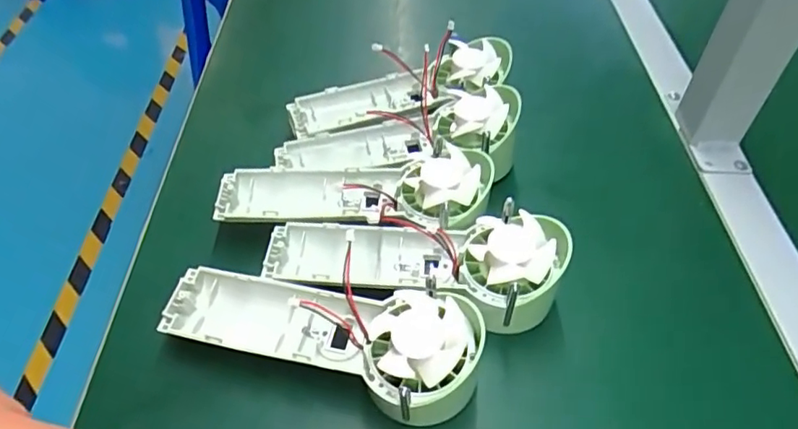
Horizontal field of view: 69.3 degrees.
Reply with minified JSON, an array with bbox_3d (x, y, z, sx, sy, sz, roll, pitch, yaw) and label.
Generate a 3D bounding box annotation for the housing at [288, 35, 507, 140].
[{"bbox_3d":[0.002,-0.092,0.449,0.175,0.031,0.055,-18,51,-1],"label":"housing"}]

